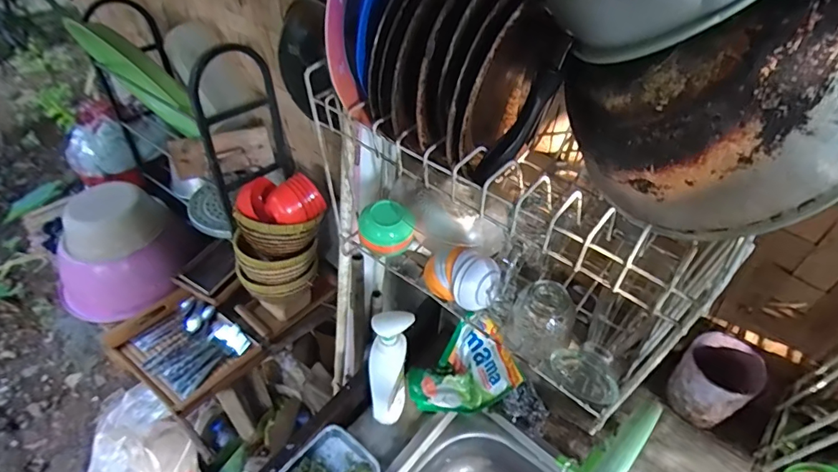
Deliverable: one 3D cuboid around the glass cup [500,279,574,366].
[{"bbox_3d":[0.139,0.104,0.557,0.064,0.084,0.071,-14,48,-15],"label":"glass cup"}]

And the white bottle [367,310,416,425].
[{"bbox_3d":[-0.046,0.214,0.733,0.062,0.236,0.072,4,46,2],"label":"white bottle"}]

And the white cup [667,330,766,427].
[{"bbox_3d":[0.372,0.184,0.604,0.083,0.090,0.080,1,46,-1],"label":"white cup"}]

